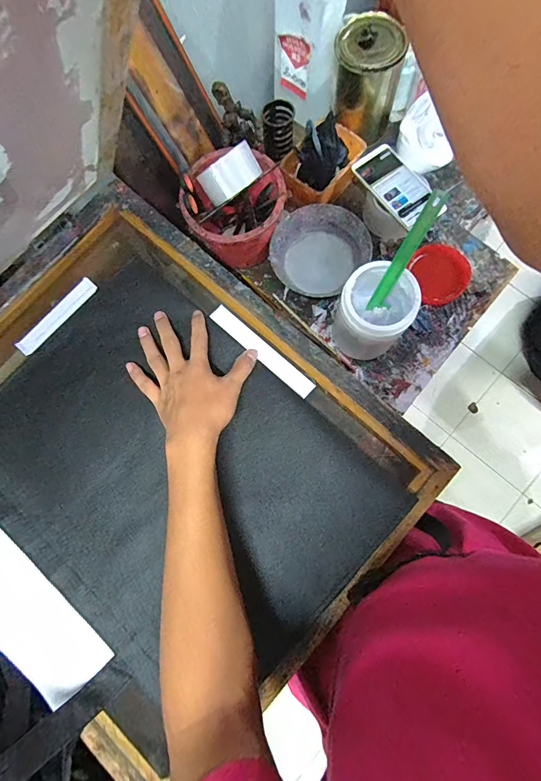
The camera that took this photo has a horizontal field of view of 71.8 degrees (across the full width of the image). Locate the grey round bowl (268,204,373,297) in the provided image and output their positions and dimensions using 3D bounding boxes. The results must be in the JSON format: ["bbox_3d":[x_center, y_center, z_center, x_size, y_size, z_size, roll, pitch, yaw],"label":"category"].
[{"bbox_3d":[0.079,-0.231,0.624,0.157,0.066,0.128,-12,78,2],"label":"grey round bowl"}]

